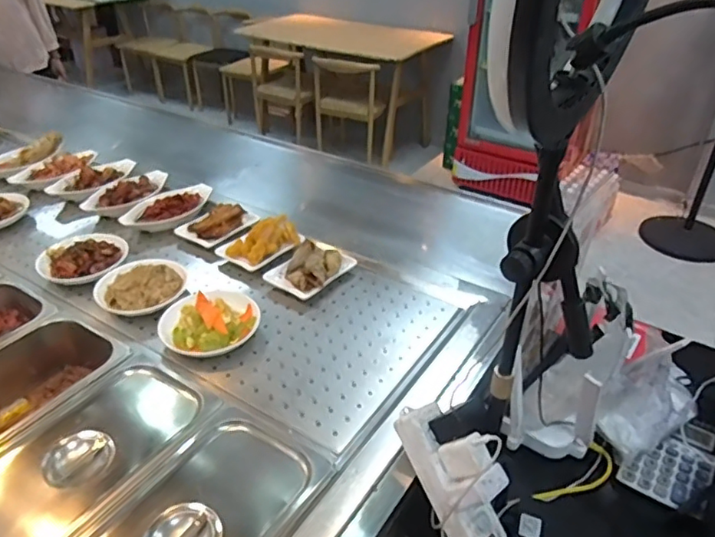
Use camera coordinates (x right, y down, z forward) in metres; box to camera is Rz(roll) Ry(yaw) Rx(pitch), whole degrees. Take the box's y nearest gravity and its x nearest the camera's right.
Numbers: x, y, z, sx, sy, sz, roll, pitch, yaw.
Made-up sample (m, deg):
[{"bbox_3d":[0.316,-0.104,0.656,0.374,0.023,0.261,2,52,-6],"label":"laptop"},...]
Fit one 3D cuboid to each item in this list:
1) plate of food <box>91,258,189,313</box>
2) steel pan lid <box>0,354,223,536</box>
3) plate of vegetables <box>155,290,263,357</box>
[{"bbox_3d":[-0.347,0.035,0.927,0.148,0.049,0.110,-18,38,-26],"label":"plate of food"},{"bbox_3d":[-0.335,0.223,0.678,0.166,0.029,0.319,21,39,27],"label":"steel pan lid"},{"bbox_3d":[-0.223,0.081,0.863,0.135,0.032,0.145,1,34,0],"label":"plate of vegetables"}]

